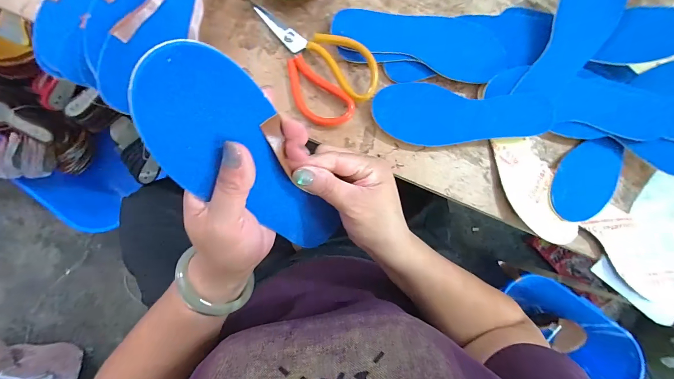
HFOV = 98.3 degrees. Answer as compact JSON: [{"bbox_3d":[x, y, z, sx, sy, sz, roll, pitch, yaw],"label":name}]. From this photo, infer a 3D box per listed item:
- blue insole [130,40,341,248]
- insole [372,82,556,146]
[{"bbox_3d":[-0.054,-0.003,0.218,0.070,0.213,0.006,-38,53,-5],"label":"blue insole"},{"bbox_3d":[0.156,-0.092,0.369,0.217,0.011,0.073,5,98,1],"label":"insole"}]

